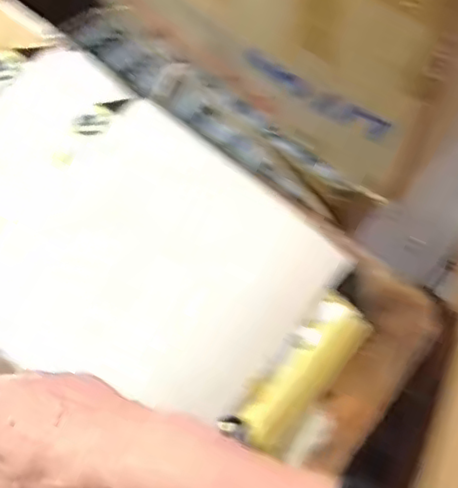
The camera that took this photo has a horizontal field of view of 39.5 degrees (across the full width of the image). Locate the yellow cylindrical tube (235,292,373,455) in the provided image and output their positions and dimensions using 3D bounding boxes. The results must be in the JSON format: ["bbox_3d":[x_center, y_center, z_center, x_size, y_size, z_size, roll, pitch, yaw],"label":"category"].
[{"bbox_3d":[0.065,0.115,0.559,0.049,0.040,0.144,36,73,15],"label":"yellow cylindrical tube"}]

